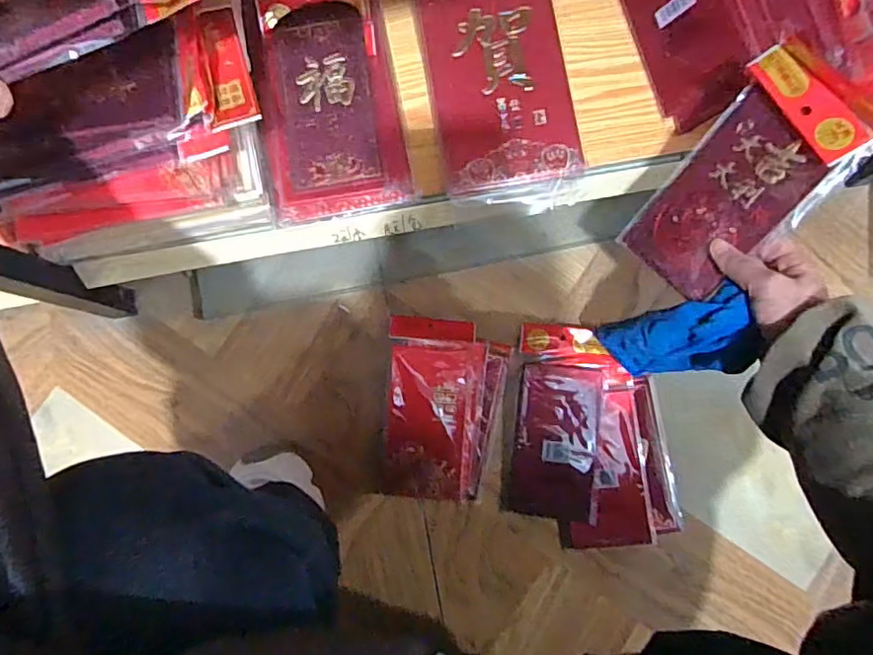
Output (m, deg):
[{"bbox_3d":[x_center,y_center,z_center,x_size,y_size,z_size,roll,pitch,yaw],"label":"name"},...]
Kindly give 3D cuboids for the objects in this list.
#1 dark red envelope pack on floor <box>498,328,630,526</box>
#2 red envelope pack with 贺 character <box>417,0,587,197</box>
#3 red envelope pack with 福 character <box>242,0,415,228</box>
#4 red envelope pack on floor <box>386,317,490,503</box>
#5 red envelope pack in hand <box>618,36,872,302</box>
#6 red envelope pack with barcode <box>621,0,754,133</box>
[{"bbox_3d":[0.143,0.106,0.642,0.112,0.022,0.211,7,83,2],"label":"dark red envelope pack on floor"},{"bbox_3d":[0.056,-0.263,0.558,0.129,0.032,0.259,-9,83,0],"label":"red envelope pack with 贺 character"},{"bbox_3d":[-0.108,-0.245,0.563,0.130,0.035,0.271,-11,83,0],"label":"red envelope pack with 福 character"},{"bbox_3d":[-0.001,0.090,0.658,0.106,0.017,0.199,2,83,1],"label":"red envelope pack on floor"},{"bbox_3d":[0.243,-0.115,0.464,0.105,0.019,0.188,53,122,22],"label":"red envelope pack in hand"},{"bbox_3d":[0.228,-0.312,0.552,0.014,0.096,0.231,-9,81,-39],"label":"red envelope pack with barcode"}]

